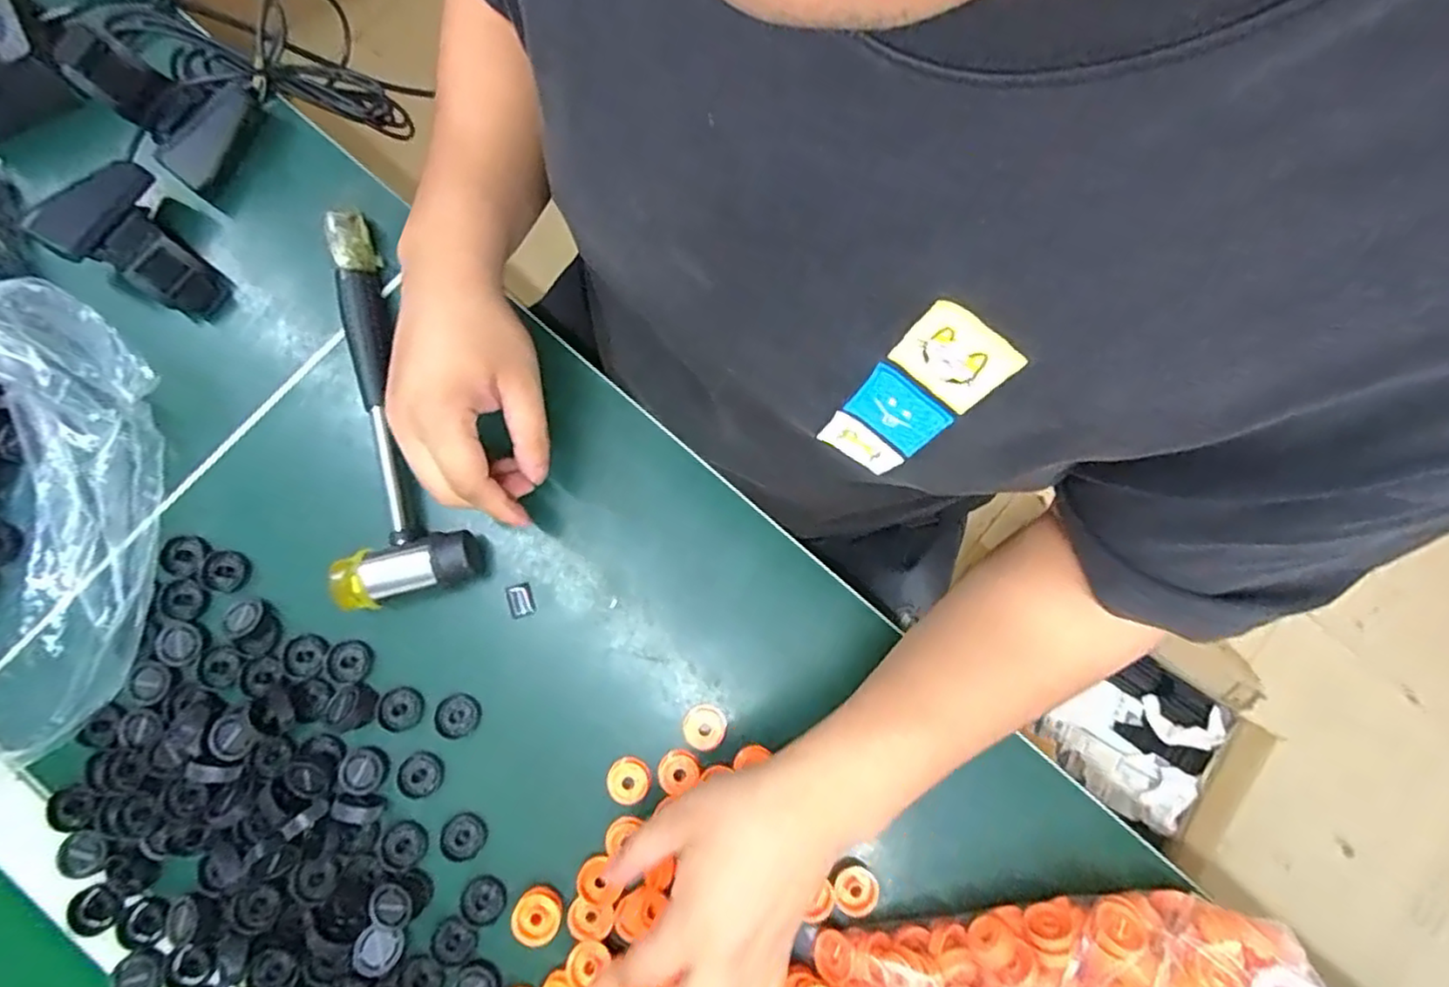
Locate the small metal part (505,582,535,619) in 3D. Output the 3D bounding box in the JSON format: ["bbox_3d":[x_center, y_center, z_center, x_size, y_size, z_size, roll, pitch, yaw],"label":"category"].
[{"bbox_3d":[-0.126,0.066,0.414,0.016,0.004,0.021,-13,84,-4],"label":"small metal part"}]

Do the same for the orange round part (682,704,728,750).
[{"bbox_3d":[-0.012,0.141,0.405,0.025,0.004,0.025,0,83,-2],"label":"orange round part"}]

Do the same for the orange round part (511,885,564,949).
[{"bbox_3d":[-0.106,0.239,0.380,0.026,0.012,0.027,0,83,-2],"label":"orange round part"}]

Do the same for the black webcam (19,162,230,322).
[{"bbox_3d":[-0.354,-0.153,0.410,0.085,0.055,0.067,38,81,3],"label":"black webcam"}]

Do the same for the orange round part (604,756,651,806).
[{"bbox_3d":[-0.057,0.170,0.398,0.025,0.007,0.025,0,83,-2],"label":"orange round part"}]

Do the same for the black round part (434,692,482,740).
[{"bbox_3d":[-0.160,0.133,0.402,0.025,0.006,0.026,0,83,-2],"label":"black round part"}]

